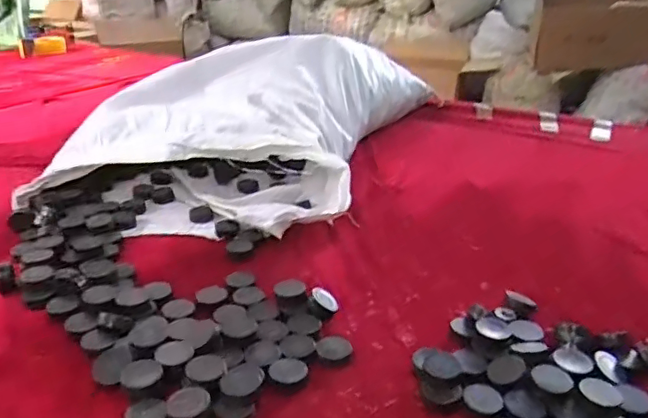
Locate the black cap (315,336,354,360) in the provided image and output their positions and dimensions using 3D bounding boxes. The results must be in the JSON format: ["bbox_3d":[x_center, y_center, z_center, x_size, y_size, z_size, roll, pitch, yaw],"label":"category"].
[{"bbox_3d":[0.009,0.128,0.521,0.033,0.004,0.031,1,25,0],"label":"black cap"}]

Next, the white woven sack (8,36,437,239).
[{"bbox_3d":[-0.113,-0.169,0.982,0.484,0.148,0.670,8,26,14],"label":"white woven sack"}]

